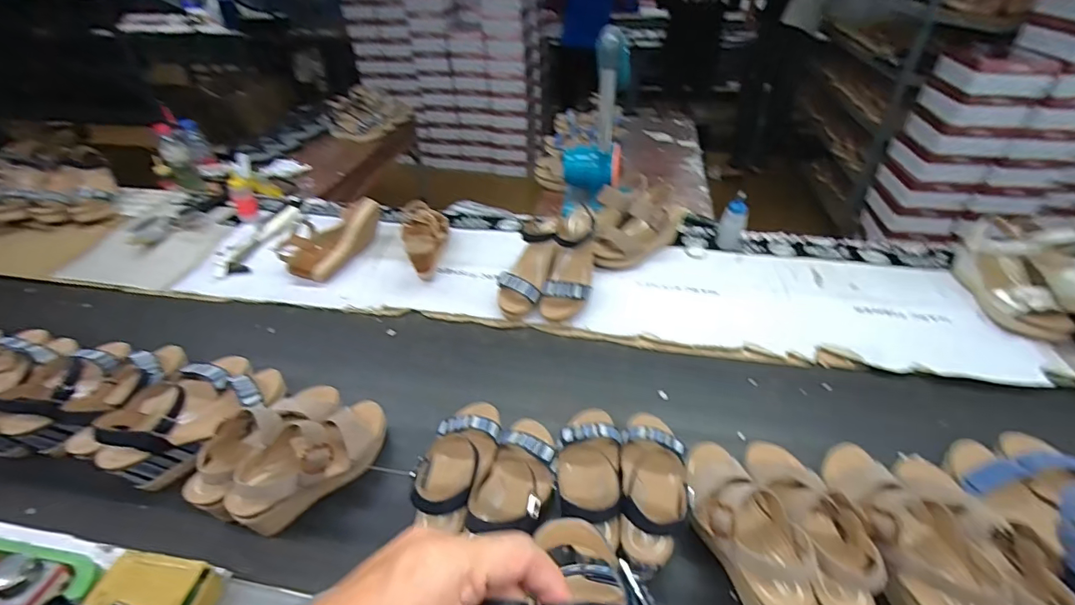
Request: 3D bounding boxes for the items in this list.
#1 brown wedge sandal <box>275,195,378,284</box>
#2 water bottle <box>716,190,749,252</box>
[{"bbox_3d":[-0.483,-0.155,1.135,0.131,0.101,0.223,21,44,24],"label":"brown wedge sandal"},{"bbox_3d":[0.449,-0.185,1.110,0.055,0.126,0.051,15,42,18],"label":"water bottle"}]

